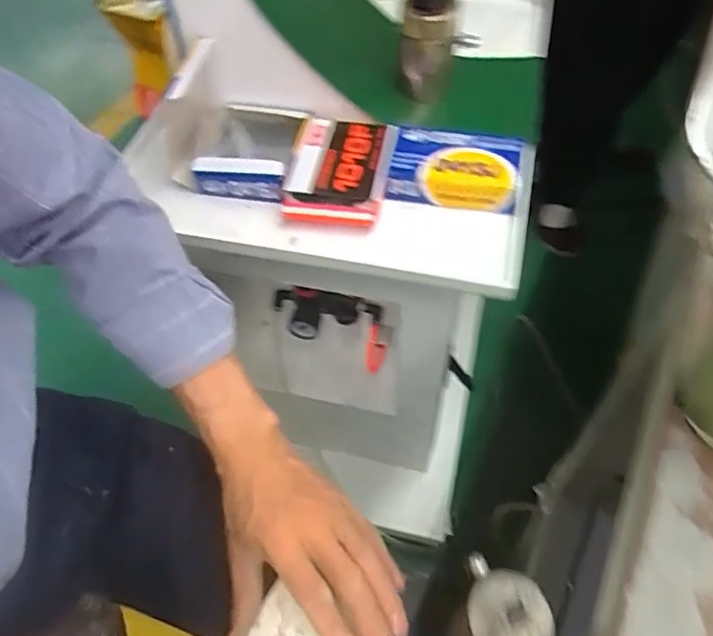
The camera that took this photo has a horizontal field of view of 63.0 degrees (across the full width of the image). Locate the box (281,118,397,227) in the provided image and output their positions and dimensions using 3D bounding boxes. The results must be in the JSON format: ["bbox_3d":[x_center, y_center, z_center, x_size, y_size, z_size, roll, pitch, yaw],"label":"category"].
[{"bbox_3d":[-0.015,-0.136,0.533,0.092,0.030,0.114,3,54,6],"label":"box"}]

